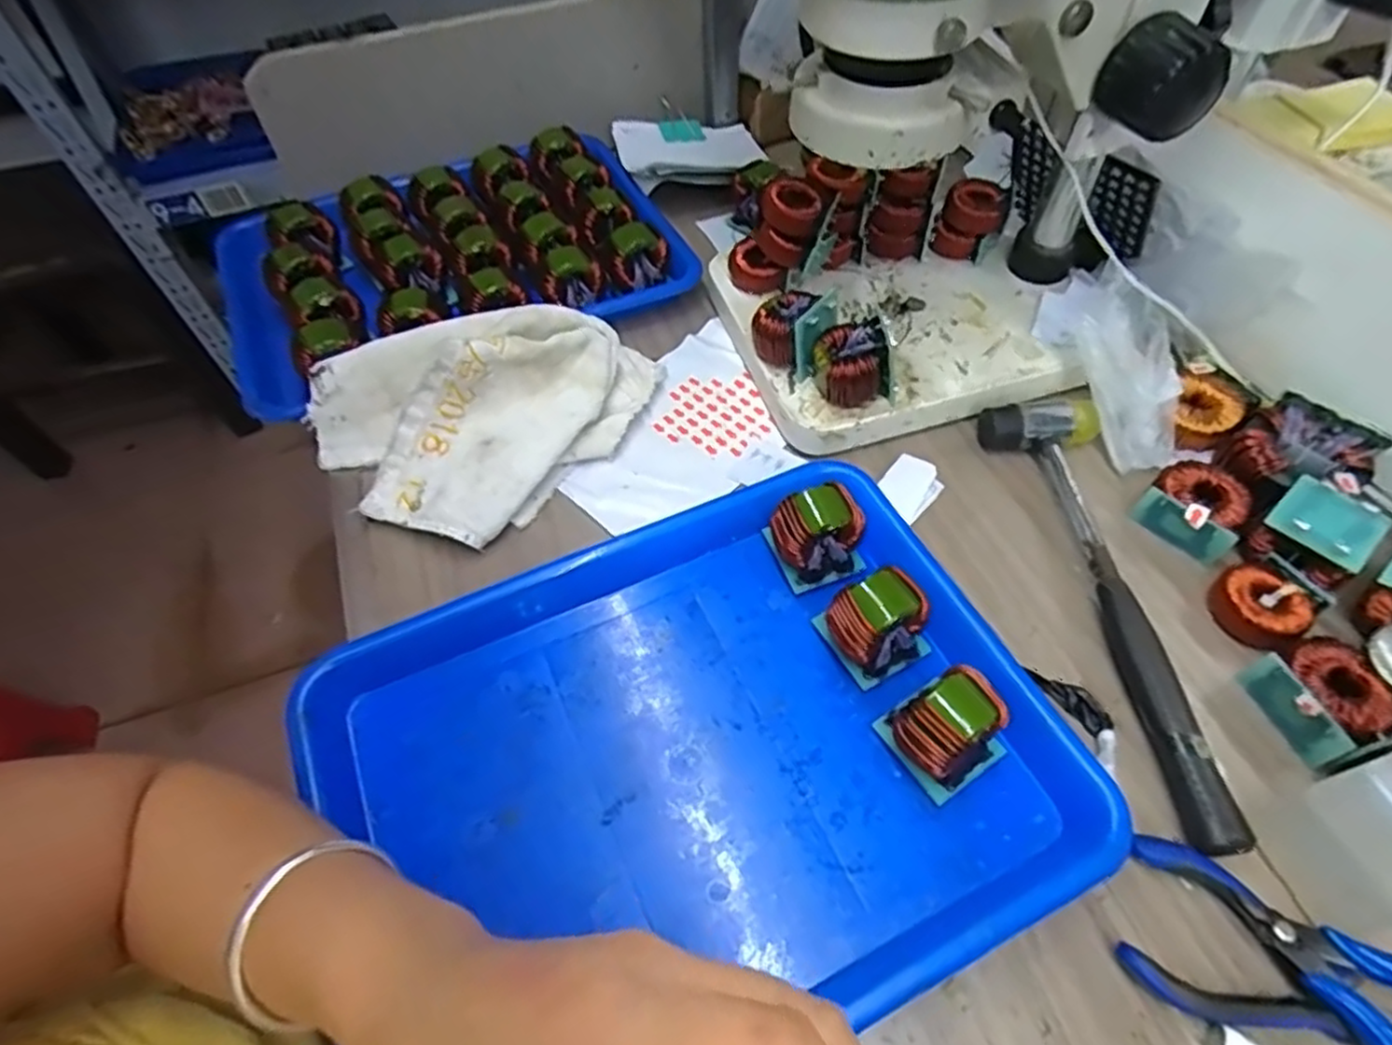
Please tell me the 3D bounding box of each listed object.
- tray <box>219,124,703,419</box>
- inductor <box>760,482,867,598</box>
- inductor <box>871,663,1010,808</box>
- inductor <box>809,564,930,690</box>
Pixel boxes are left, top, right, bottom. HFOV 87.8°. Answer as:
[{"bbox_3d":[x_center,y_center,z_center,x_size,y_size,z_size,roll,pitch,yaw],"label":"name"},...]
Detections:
[{"bbox_3d":[-0.190,-0.203,0.549,0.328,0.049,0.229,-23,57,-14],"label":"tray"},{"bbox_3d":[0.065,0.006,0.396,0.045,0.046,0.043,-16,55,-9],"label":"inductor"},{"bbox_3d":[0.116,0.095,0.336,0.042,0.048,0.046,-30,58,-18],"label":"inductor"},{"bbox_3d":[0.091,0.051,0.370,0.042,0.046,0.045,-25,57,-15],"label":"inductor"}]

